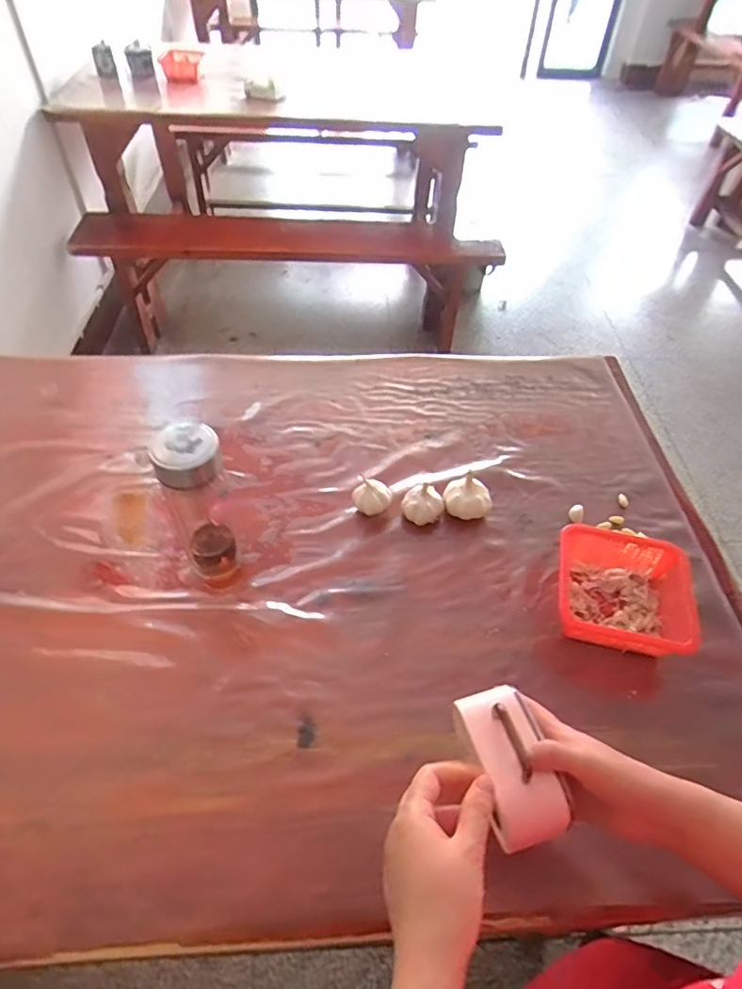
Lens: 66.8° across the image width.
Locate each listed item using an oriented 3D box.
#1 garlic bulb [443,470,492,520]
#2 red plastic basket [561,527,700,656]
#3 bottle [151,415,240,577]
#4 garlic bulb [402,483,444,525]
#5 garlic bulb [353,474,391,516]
[{"bbox_3d":[0.127,0.003,0.739,0.060,0.040,0.050,19,51,13],"label":"garlic bulb"},{"bbox_3d":[0.281,0.111,0.641,0.134,0.061,0.145,13,50,8],"label":"red plastic basket"},{"bbox_3d":[-0.187,0.009,0.617,0.066,0.197,0.072,-20,53,-20],"label":"bottle"},{"bbox_3d":[0.067,0.014,0.730,0.049,0.035,0.052,-32,58,-27],"label":"garlic bulb"},{"bbox_3d":[0.002,0.004,0.731,0.047,0.040,0.044,2,49,-2],"label":"garlic bulb"}]

